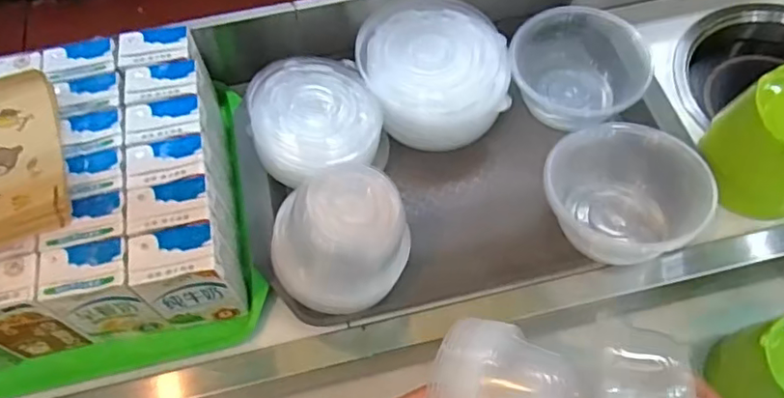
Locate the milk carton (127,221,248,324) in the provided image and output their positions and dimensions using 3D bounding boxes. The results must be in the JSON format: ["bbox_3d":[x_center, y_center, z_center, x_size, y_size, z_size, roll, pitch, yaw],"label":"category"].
[{"bbox_3d":[-0.160,0.062,0.484,0.078,0.094,0.047,-13,62,-5],"label":"milk carton"}]

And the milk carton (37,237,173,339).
[{"bbox_3d":[-0.230,0.074,0.482,0.070,0.094,0.046,-10,61,-3],"label":"milk carton"}]

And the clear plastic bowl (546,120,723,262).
[{"bbox_3d":[0.208,-0.005,0.530,0.121,0.075,0.128,-1,61,2],"label":"clear plastic bowl"}]

